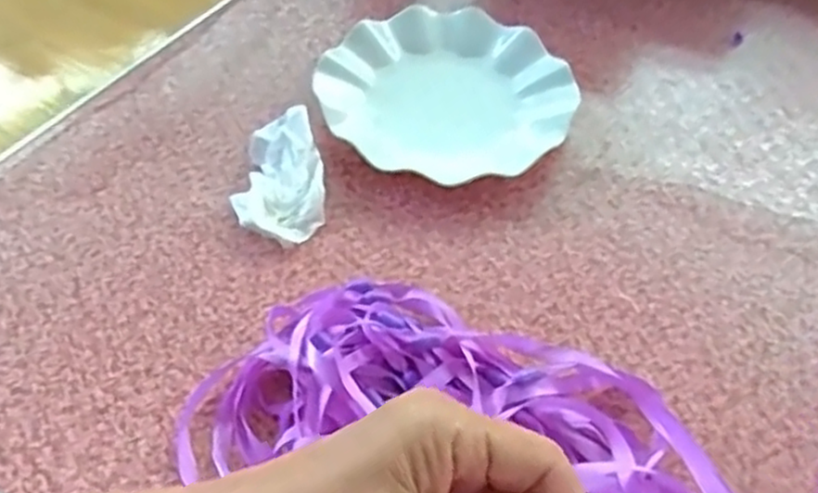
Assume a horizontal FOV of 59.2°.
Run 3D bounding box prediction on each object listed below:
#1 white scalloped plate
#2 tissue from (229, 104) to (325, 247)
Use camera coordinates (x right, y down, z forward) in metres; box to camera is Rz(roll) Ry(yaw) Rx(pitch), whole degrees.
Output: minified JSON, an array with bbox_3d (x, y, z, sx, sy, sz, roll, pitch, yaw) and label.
[{"bbox_3d":[0.029,-0.115,0.545,0.179,0.027,0.167,1,54,-2],"label":"white scalloped plate"},{"bbox_3d":[-0.088,-0.048,0.485,0.058,0.028,0.095,-5,54,-6],"label":"tissue"}]

